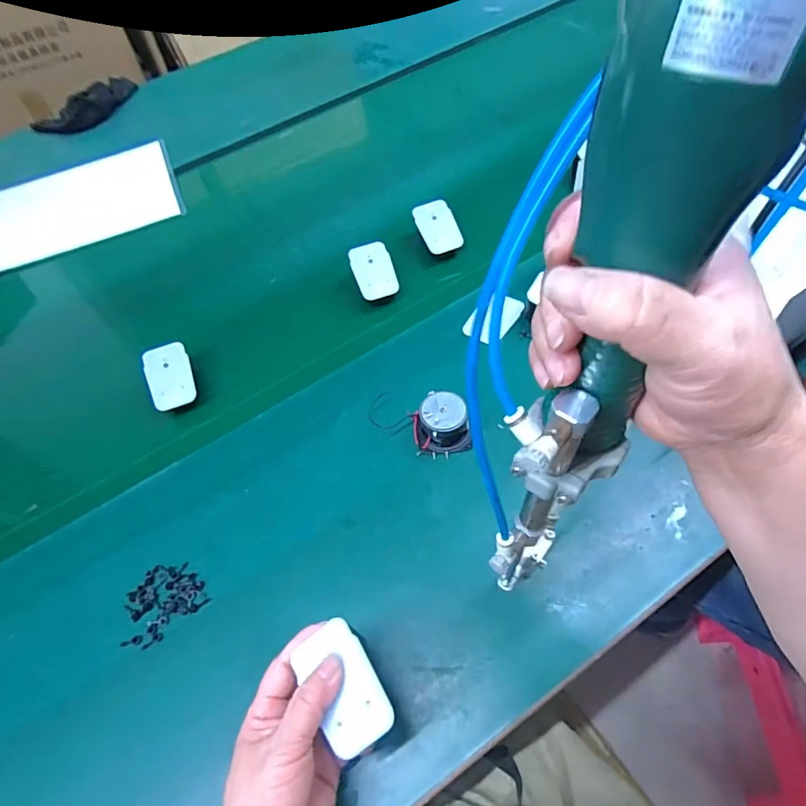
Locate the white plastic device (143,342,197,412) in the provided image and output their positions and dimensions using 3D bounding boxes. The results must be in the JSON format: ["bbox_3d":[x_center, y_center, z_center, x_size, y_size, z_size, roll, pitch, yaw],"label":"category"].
[{"bbox_3d":[-0.244,-0.028,0.537,0.045,0.006,0.066,-20,88,-18],"label":"white plastic device"}]

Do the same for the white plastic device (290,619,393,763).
[{"bbox_3d":[-0.036,0.171,0.309,0.040,0.014,0.067,-31,60,-15],"label":"white plastic device"}]

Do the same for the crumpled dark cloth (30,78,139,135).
[{"bbox_3d":[-0.561,-0.532,0.914,0.197,0.042,0.064,-39,60,-17],"label":"crumpled dark cloth"}]

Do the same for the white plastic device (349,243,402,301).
[{"bbox_3d":[-0.034,-0.154,0.595,0.045,0.005,0.068,-19,82,-4],"label":"white plastic device"}]

